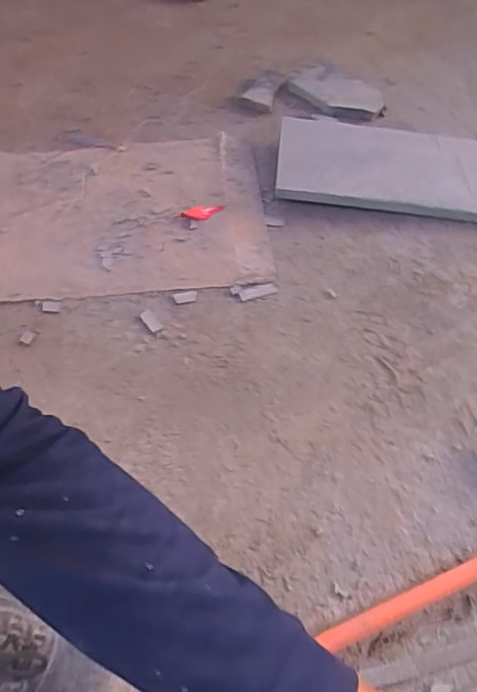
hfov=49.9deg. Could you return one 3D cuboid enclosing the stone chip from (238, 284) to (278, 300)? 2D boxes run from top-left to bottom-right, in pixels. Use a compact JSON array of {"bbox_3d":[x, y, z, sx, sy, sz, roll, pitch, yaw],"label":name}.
[{"bbox_3d":[0.028,-0.080,0.750,0.057,0.005,0.017,-14,60,-10],"label":"stone chip"}]

